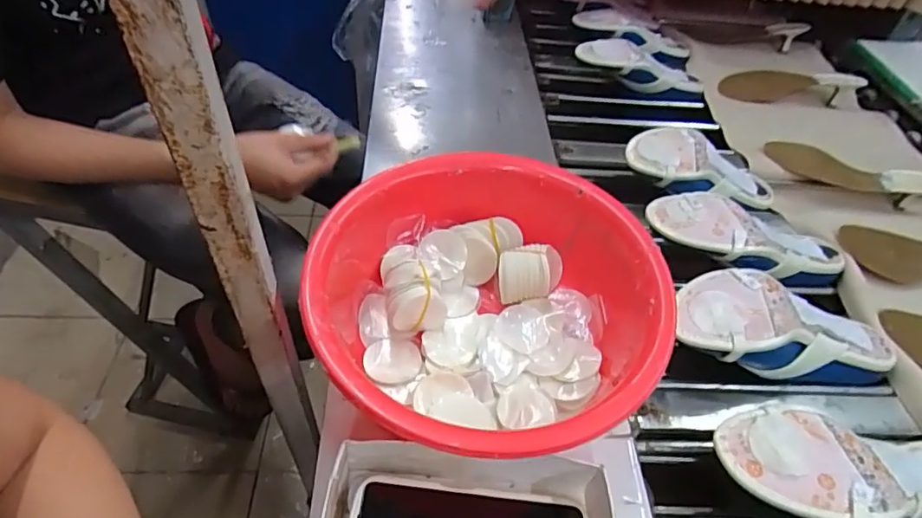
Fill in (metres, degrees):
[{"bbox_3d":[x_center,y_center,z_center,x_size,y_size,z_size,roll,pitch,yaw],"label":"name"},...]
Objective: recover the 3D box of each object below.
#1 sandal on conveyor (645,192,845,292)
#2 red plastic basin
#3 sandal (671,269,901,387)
[{"bbox_3d":[0.324,-0.012,0.613,0.238,0.059,0.097,14,46,-12],"label":"sandal on conveyor"},{"bbox_3d":[0.020,0.042,0.455,0.273,0.097,0.269,2,48,-3],"label":"red plastic basin"},{"bbox_3d":[0.315,0.068,0.535,0.236,0.054,0.089,14,46,-13],"label":"sandal"}]

